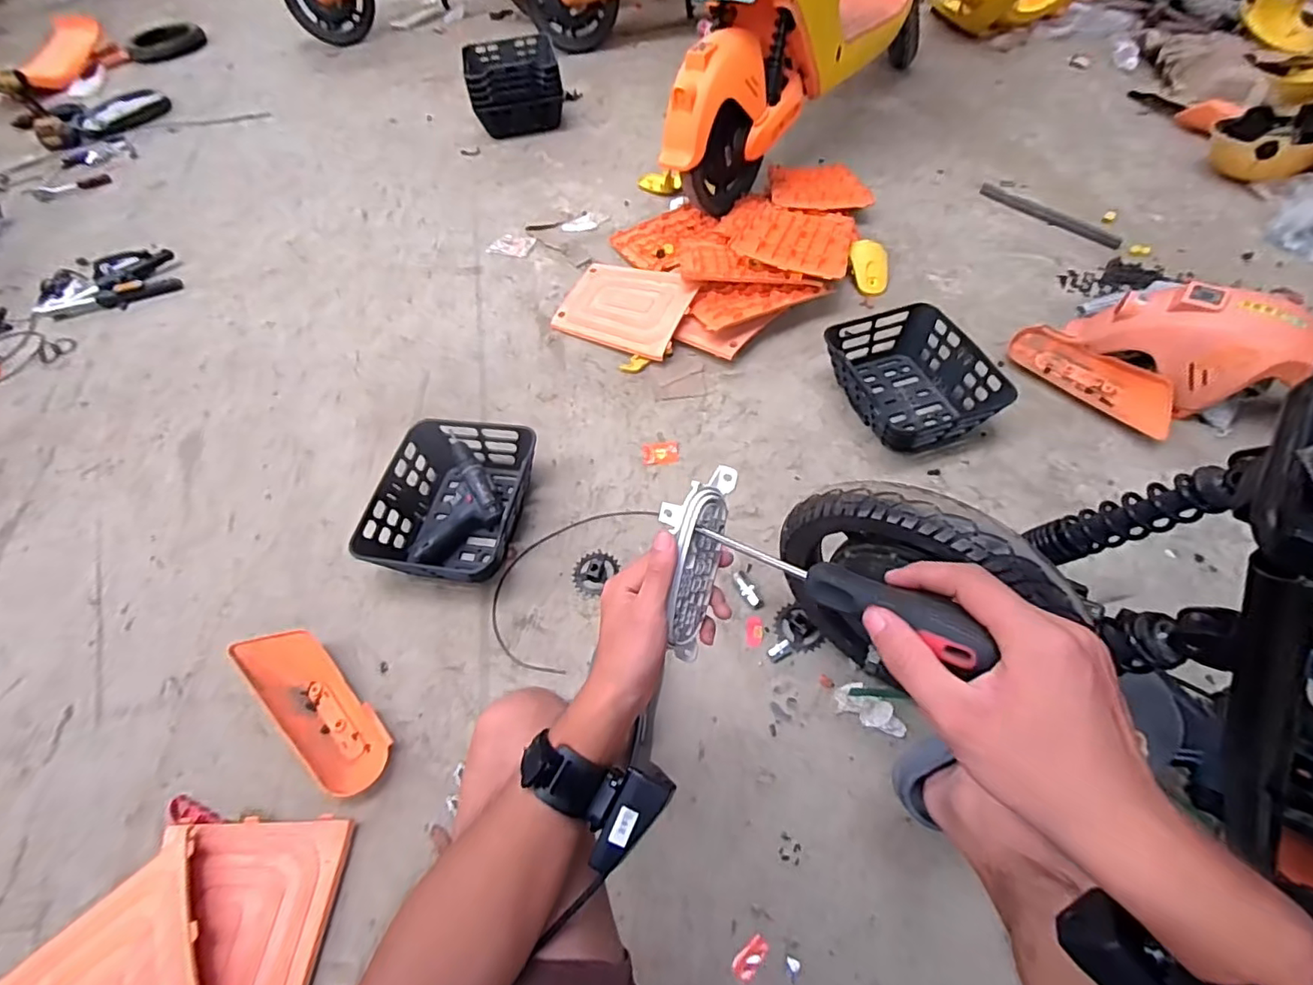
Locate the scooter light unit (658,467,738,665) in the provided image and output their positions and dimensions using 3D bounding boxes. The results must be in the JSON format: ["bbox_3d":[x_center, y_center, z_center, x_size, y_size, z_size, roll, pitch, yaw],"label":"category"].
[{"bbox_3d":[0.023,0.052,0.423,0.045,0.037,0.146,11,92,12],"label":"scooter light unit"}]

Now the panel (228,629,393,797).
[{"bbox_3d":[-0.550,0.347,0.910,0.327,0.069,0.115,36,66,25],"label":"panel"}]

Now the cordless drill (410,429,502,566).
[{"bbox_3d":[-0.412,0.020,1.095,0.192,0.081,0.208,-32,60,-15],"label":"cordless drill"}]

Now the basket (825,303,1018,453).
[{"bbox_3d":[0.523,-0.242,1.182,0.270,0.107,0.330,-20,57,-8],"label":"basket"}]

